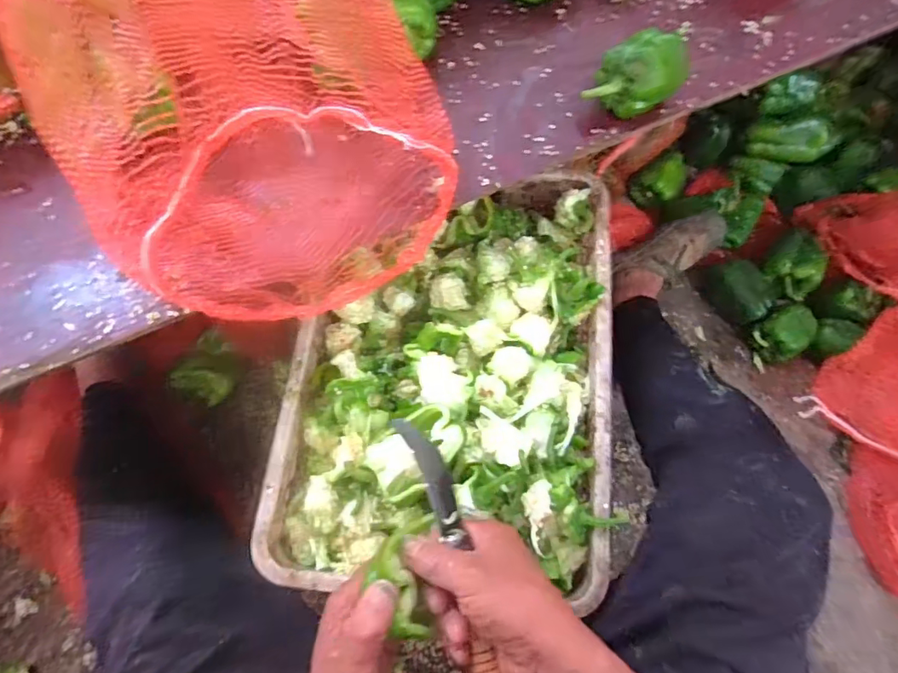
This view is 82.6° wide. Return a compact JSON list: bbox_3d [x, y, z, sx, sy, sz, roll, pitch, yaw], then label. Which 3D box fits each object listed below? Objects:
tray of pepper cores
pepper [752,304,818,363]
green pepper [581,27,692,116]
[{"bbox_3d":[0.002,0.019,0.591,0.359,0.096,0.509,5,71,3],"label":"tray of pepper cores"},{"bbox_3d":[0.545,-0.007,0.824,0.073,0.067,0.075,-1,71,1],"label":"pepper"},{"bbox_3d":[0.218,-0.298,0.584,0.084,0.076,0.090,40,76,14],"label":"green pepper"}]

